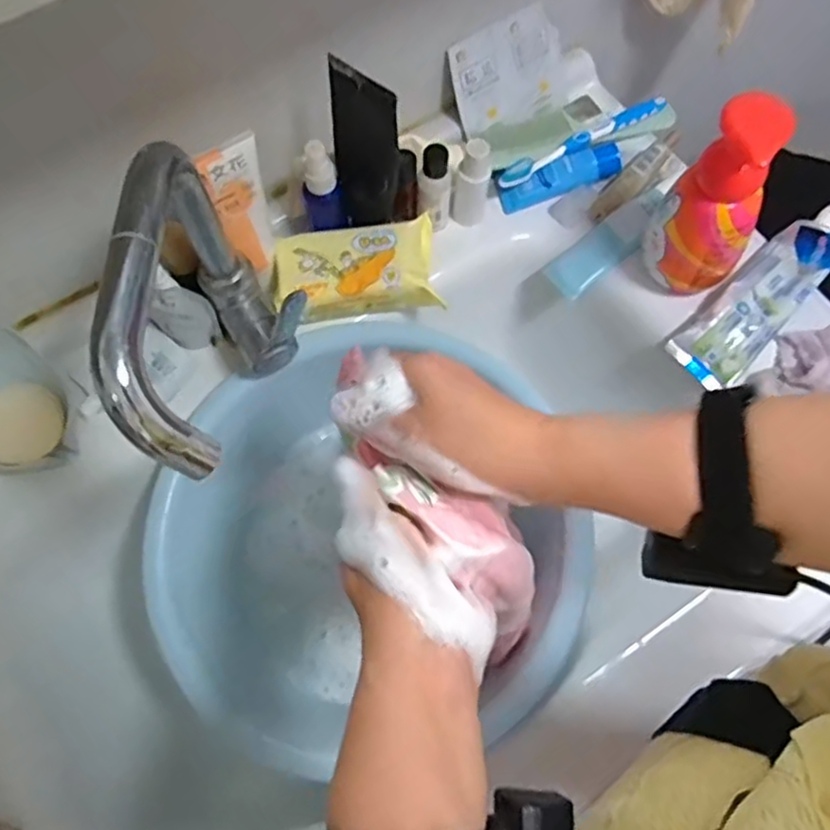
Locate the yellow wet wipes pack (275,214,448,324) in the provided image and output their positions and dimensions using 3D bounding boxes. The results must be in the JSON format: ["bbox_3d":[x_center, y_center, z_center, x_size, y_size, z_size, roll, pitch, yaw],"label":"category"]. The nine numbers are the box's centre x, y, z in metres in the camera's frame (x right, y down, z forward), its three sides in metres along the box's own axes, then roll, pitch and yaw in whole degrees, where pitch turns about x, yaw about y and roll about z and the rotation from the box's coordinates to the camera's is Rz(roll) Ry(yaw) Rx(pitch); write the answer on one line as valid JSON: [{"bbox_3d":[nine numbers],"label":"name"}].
[{"bbox_3d":[-0.046,-0.116,0.553,0.129,0.033,0.075,-9,67,-3],"label":"yellow wet wipes pack"}]

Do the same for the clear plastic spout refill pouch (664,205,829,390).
[{"bbox_3d":[0.279,-0.099,0.552,0.058,0.041,0.171,42,74,16],"label":"clear plastic spout refill pouch"}]

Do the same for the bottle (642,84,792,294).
[{"bbox_3d":[0.216,-0.151,0.500,0.067,0.156,0.048,27,70,12],"label":"bottle"}]

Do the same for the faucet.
[{"bbox_3d":[-0.118,-0.046,0.409,0.060,0.185,0.191,-1,67,0],"label":"faucet"}]

